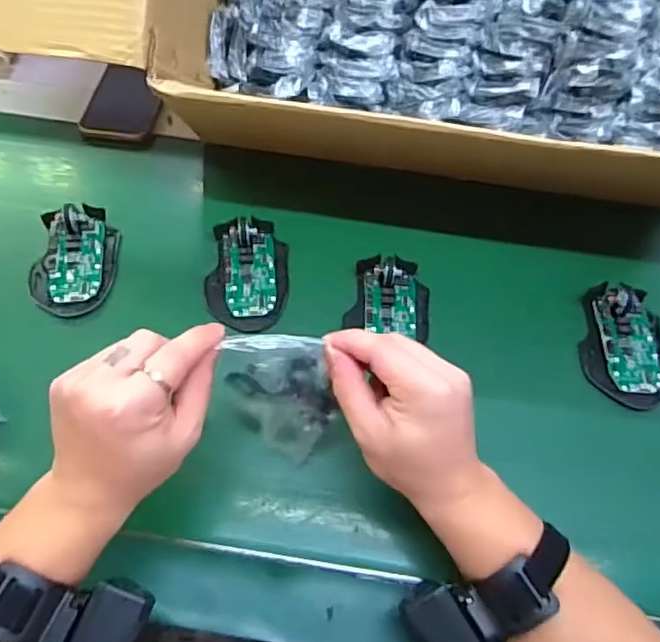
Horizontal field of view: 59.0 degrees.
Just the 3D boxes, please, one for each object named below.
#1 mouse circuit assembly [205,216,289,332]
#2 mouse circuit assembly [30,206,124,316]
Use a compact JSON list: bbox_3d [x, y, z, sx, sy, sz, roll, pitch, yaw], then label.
[{"bbox_3d":[-0.075,-0.047,0.535,0.071,0.028,0.110,0,61,-2],"label":"mouse circuit assembly"},{"bbox_3d":[-0.235,-0.061,0.535,0.073,0.030,0.113,-1,61,-3],"label":"mouse circuit assembly"}]

